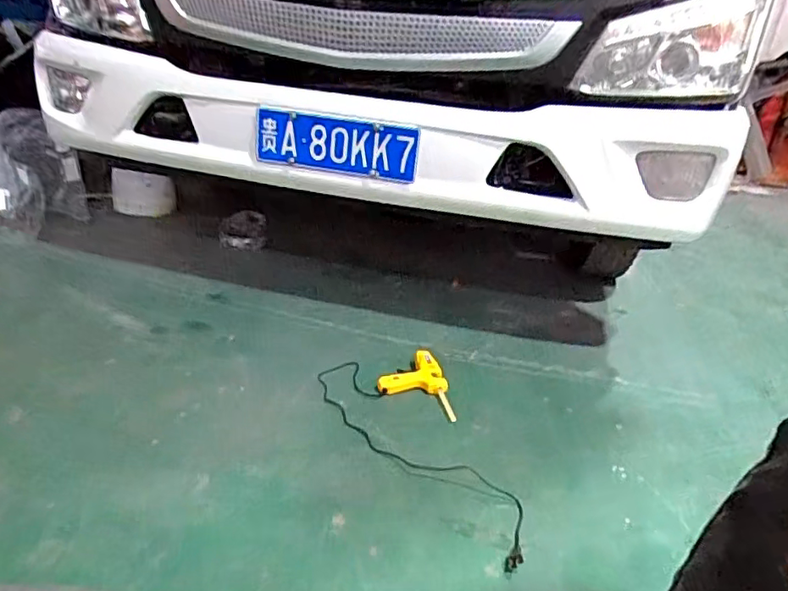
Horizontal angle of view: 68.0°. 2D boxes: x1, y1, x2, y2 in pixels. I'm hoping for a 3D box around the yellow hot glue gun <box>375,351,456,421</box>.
[{"bbox_3d":[0.043,0.199,1.362,0.153,0.034,0.266,3,21,-10],"label":"yellow hot glue gun"}]

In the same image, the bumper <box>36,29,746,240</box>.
[{"bbox_3d":[-0.165,-0.431,1.555,1.866,0.291,0.249,11,21,11],"label":"bumper"}]

